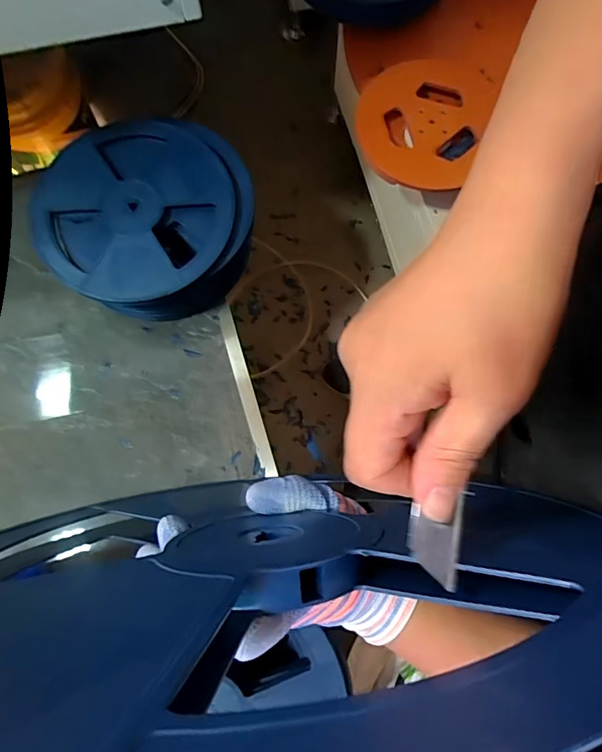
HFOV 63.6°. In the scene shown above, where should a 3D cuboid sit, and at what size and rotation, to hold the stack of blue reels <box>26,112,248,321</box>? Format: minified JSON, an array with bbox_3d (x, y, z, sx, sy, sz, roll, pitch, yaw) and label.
[{"bbox_3d":[-0.267,-0.273,0.842,0.332,0.133,0.334,33,78,7],"label":"stack of blue reels"}]

